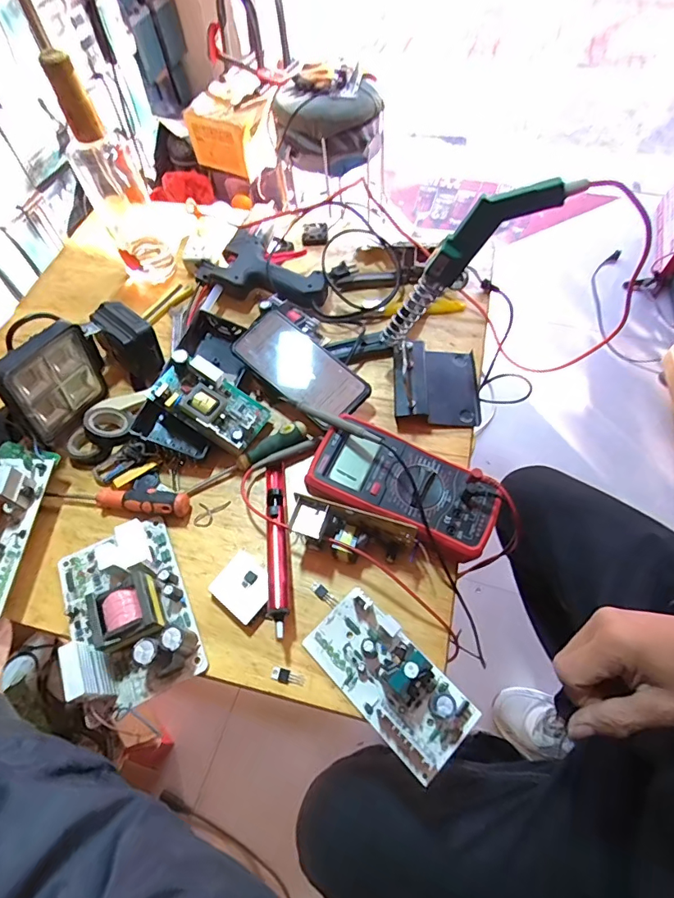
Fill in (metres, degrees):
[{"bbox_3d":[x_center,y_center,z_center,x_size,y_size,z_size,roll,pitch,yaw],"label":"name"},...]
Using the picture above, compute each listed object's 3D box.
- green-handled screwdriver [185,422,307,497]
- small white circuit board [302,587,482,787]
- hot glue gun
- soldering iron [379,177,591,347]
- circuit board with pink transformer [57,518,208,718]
[{"bbox_3d":[-0.099,0.012,0.507,0.145,0.027,0.022,-27,62,-11],"label":"green-handled screwdriver"},{"bbox_3d":[0.044,0.190,0.385,0.071,0.041,0.146,-41,66,-18],"label":"small white circuit board"},{"bbox_3d":[-0.102,-0.253,0.634,0.193,0.033,0.097,12,62,10],"label":"hot glue gun"},{"bbox_3d":[0.118,-0.186,0.456,0.054,0.227,0.026,14,53,-34],"label":"soldering iron"},{"bbox_3d":[-0.202,0.147,0.422,0.108,0.052,0.160,-24,62,-10],"label":"circuit board with pink transformer"}]

